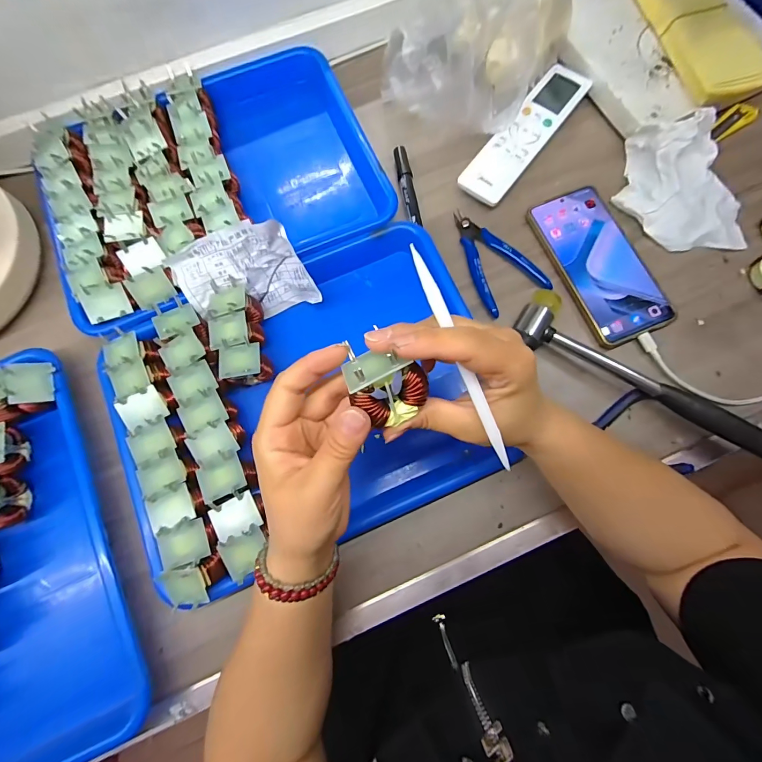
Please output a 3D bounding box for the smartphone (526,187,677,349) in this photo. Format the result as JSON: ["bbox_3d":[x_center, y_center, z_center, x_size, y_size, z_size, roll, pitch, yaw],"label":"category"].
[{"bbox_3d":[0.216,-0.118,0.371,0.080,0.009,0.162,-26,78,-5],"label":"smartphone"}]

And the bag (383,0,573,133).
[{"bbox_3d":[0.102,-0.352,0.349,0.138,0.150,0.184,28,79,7],"label":"bag"}]

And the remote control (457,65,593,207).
[{"bbox_3d":[0.157,-0.268,0.404,0.049,0.014,0.195,37,80,9],"label":"remote control"}]

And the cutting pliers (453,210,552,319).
[{"bbox_3d":[0.110,-0.126,0.381,0.063,0.014,0.116,-31,78,-6],"label":"cutting pliers"}]

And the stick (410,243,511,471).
[{"bbox_3d":[0.046,-0.007,0.203,0.007,0.004,0.137,-29,106,-7],"label":"stick"}]

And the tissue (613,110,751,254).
[{"bbox_3d":[0.303,-0.197,0.375,0.110,0.040,0.129,-6,77,0],"label":"tissue"}]

